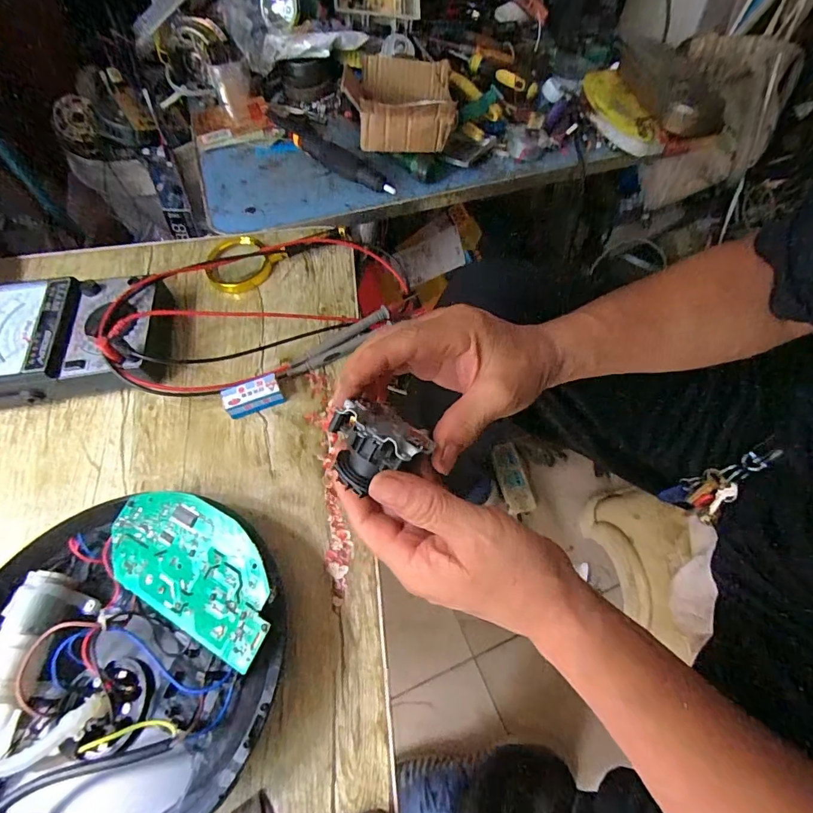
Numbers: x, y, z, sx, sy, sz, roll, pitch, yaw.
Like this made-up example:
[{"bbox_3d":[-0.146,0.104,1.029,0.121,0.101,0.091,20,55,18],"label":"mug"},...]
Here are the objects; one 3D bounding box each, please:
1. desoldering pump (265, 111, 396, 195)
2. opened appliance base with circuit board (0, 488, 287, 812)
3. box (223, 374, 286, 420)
[{"bbox_3d":[-0.101,-0.320,0.568,0.038,0.019,0.206,-41,69,-19],"label":"desoldering pump"},{"bbox_3d":[-0.183,0.166,0.296,0.196,0.055,0.217,5,62,2],"label":"opened appliance base with circuit board"},{"bbox_3d":[-0.136,-0.009,0.403,0.048,0.021,0.024,-18,64,-9],"label":"box"}]

